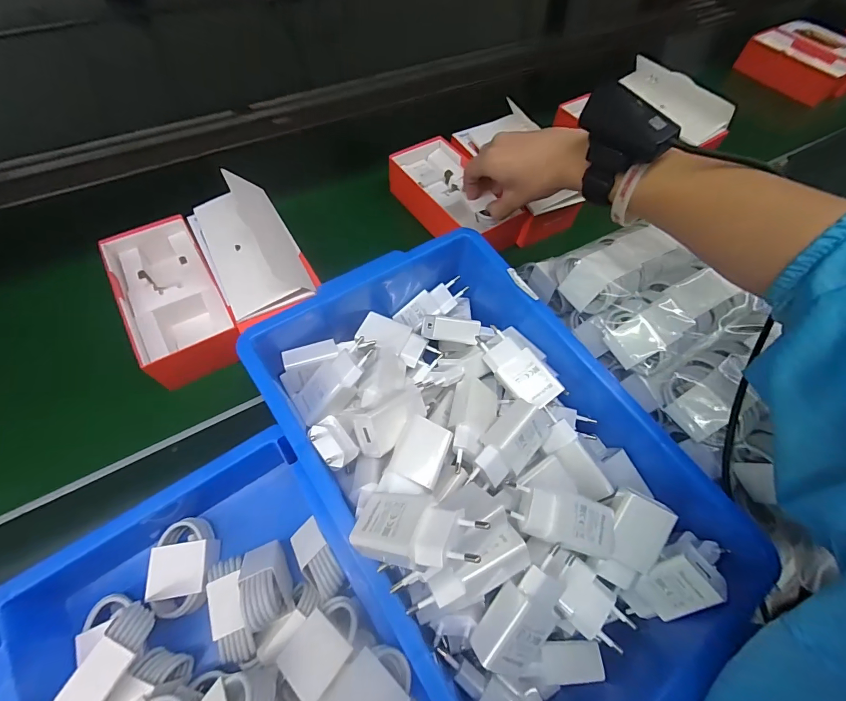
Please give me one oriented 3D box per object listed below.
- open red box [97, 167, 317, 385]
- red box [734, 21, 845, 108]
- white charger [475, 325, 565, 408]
[{"bbox_3d":[-0.223,-0.087,0.402,0.177,0.086,0.195,-28,65,-18],"label":"open red box"},{"bbox_3d":[0.742,-0.564,0.750,0.167,0.060,0.205,-30,66,-18],"label":"red box"},{"bbox_3d":[0.078,0.015,0.333,0.036,0.016,0.080,-44,69,-1],"label":"white charger"}]

